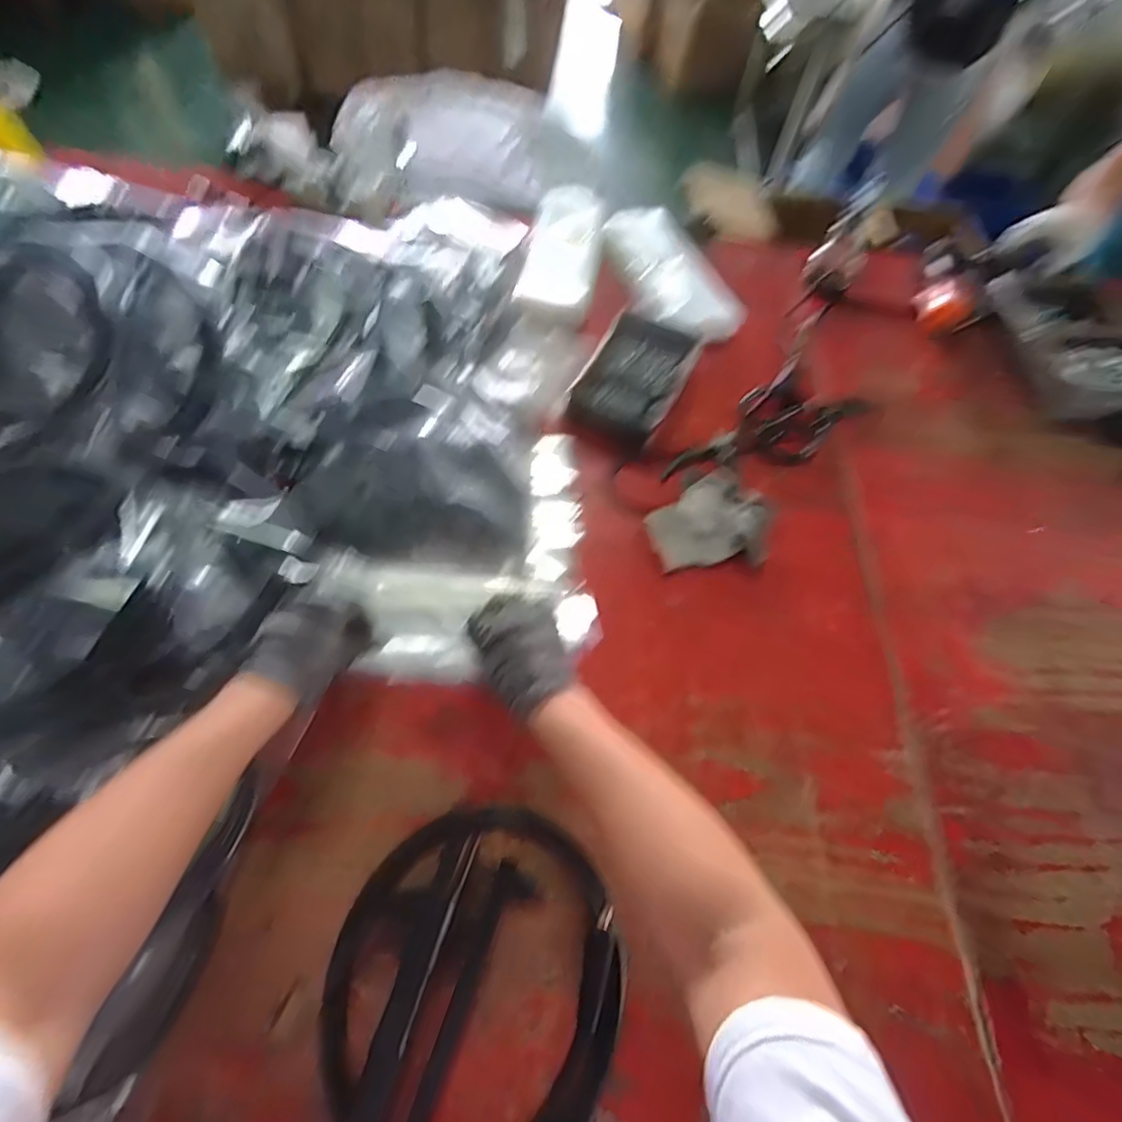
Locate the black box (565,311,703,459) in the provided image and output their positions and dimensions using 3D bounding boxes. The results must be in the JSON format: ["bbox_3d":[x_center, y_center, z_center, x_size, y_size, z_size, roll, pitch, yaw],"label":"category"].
[{"bbox_3d":[0.102,-0.247,0.763,0.131,0.047,0.215,25,62,10],"label":"black box"}]

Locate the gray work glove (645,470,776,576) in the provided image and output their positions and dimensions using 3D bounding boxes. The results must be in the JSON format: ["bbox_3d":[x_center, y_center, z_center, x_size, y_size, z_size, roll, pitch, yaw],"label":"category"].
[{"bbox_3d":[0.177,-0.056,0.666,0.149,0.014,0.133,-5,61,-6],"label":"gray work glove"}]

